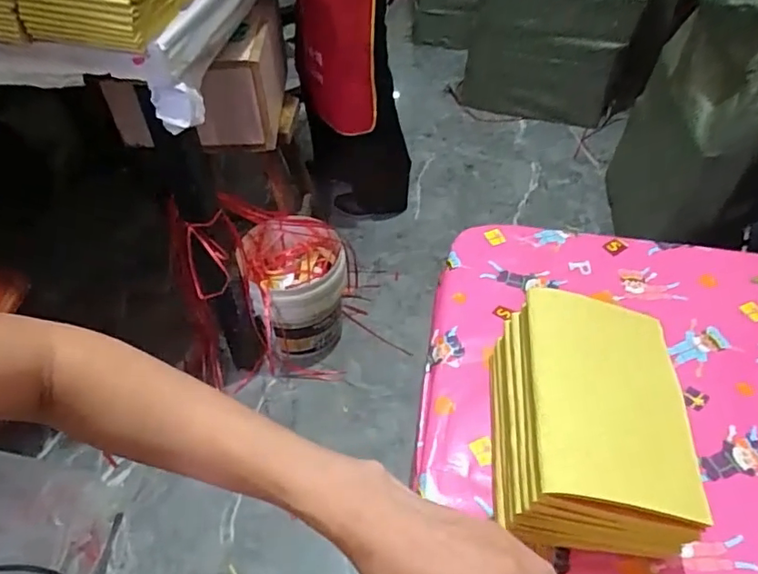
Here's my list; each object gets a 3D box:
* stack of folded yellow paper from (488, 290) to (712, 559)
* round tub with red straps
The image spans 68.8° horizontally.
[{"bbox_3d":[0.155,0.096,0.411,0.126,0.078,0.166,3,49,4],"label":"stack of folded yellow paper"},{"bbox_3d":[-0.196,0.013,1.356,0.226,0.306,0.219,0,49,0],"label":"round tub with red straps"}]

